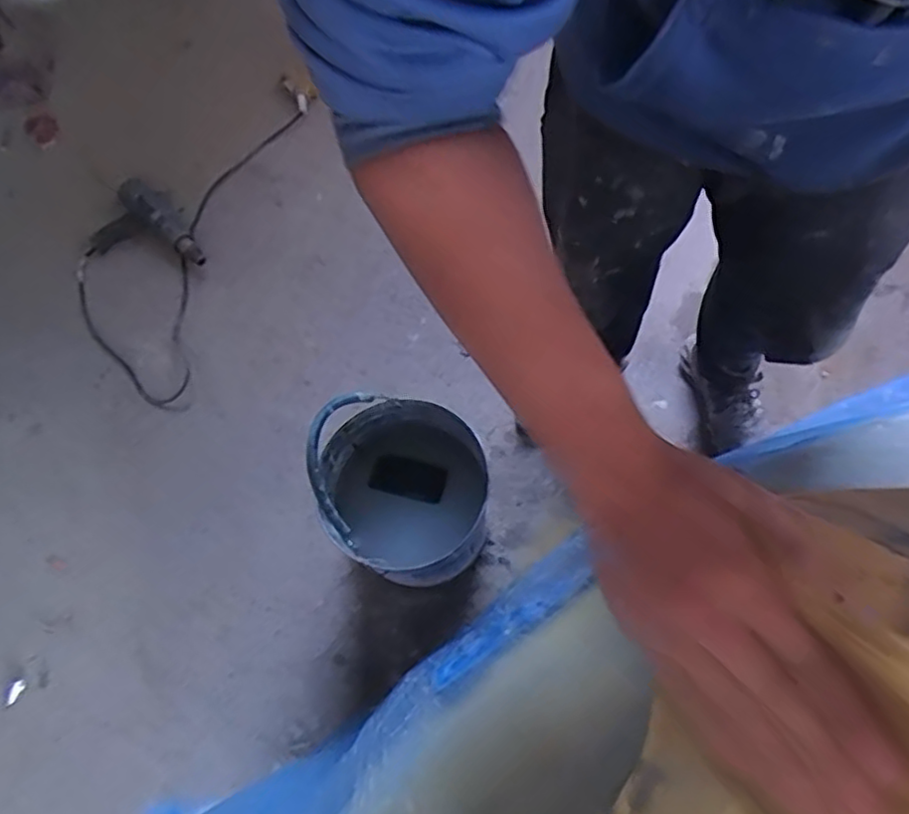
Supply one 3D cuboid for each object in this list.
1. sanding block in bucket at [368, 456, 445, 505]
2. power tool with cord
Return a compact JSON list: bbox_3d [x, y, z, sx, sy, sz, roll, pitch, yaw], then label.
[{"bbox_3d":[-0.082,0.126,1.130,0.129,0.021,0.071,14,71,8],"label":"sanding block in bucket"},{"bbox_3d":[-0.687,-0.474,1.548,0.392,0.080,0.942,12,70,6],"label":"power tool with cord"}]

